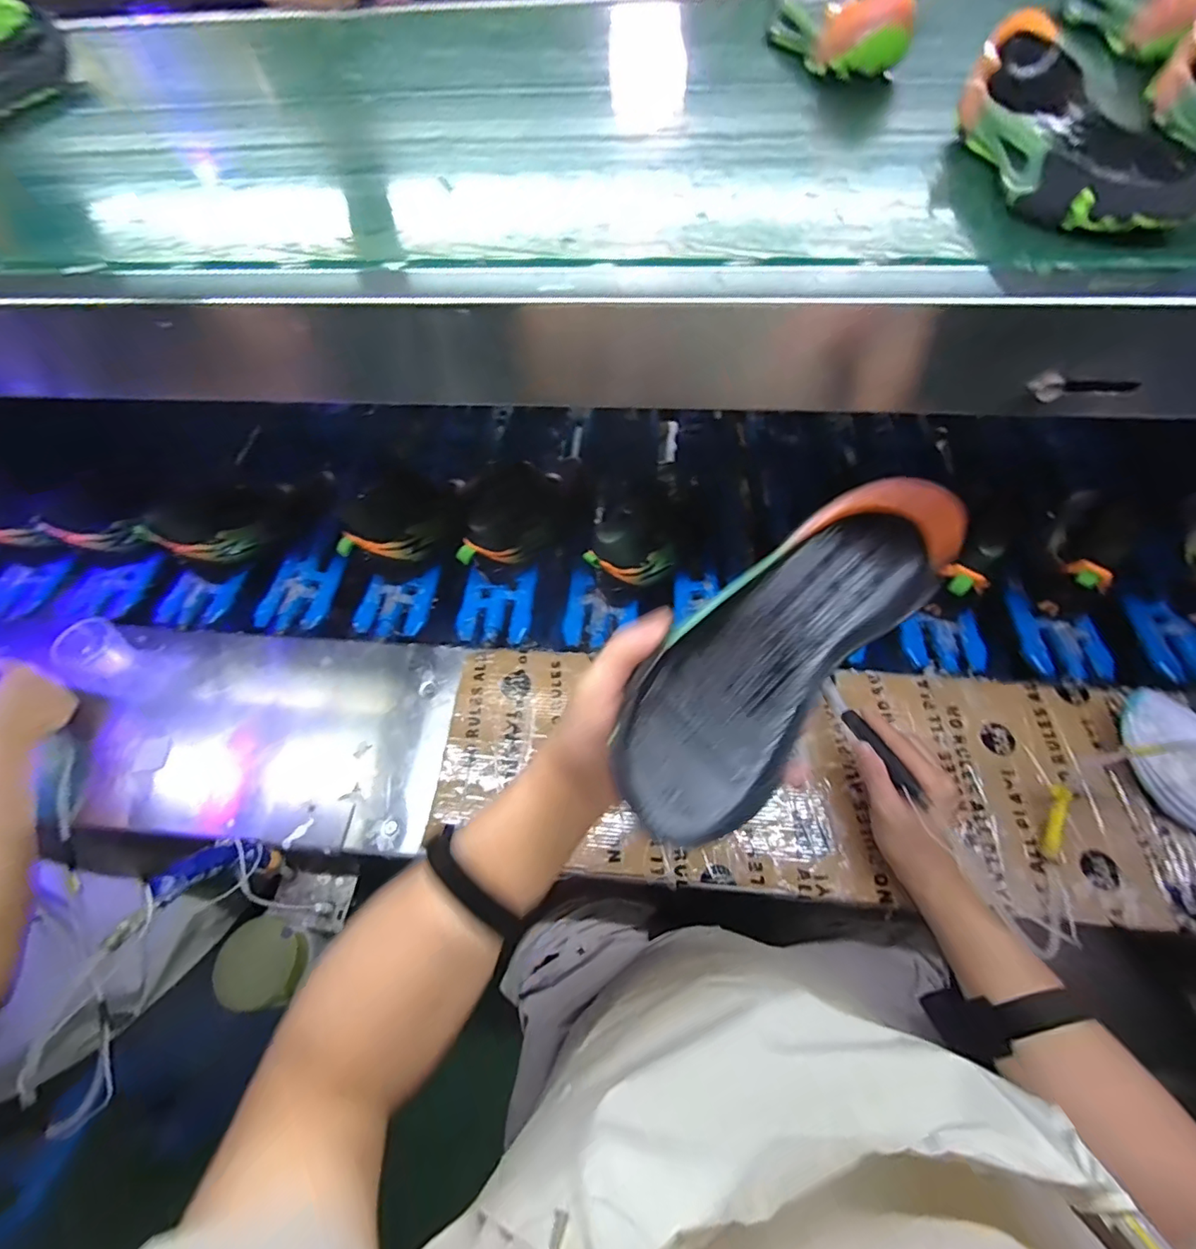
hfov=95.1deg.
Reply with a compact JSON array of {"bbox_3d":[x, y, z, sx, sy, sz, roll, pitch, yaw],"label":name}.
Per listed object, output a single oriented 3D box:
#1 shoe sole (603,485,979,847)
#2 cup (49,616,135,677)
[{"bbox_3d":[0.103,0.013,0.312,0.234,0.043,0.090,-45,67,-7],"label":"shoe sole"},{"bbox_3d":[-0.594,0.031,0.651,0.053,0.059,0.064,21,63,14],"label":"cup"}]

